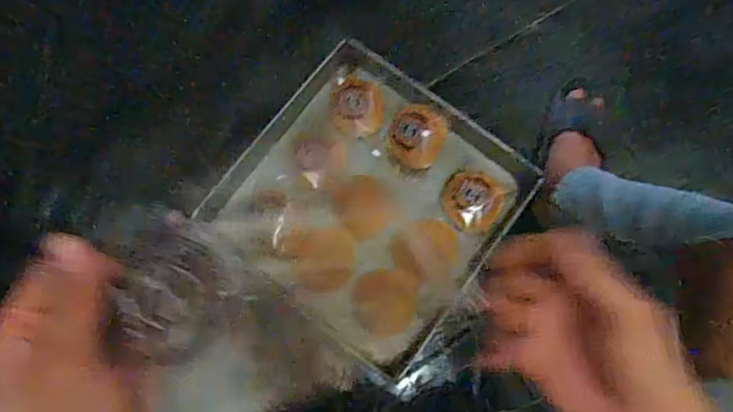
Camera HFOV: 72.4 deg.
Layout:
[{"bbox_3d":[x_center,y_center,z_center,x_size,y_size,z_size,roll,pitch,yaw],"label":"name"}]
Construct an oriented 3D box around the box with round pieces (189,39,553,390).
[{"bbox_3d":[-0.003,-0.015,0.854,0.449,0.061,0.438,37,81,7],"label":"box with round pieces"}]

